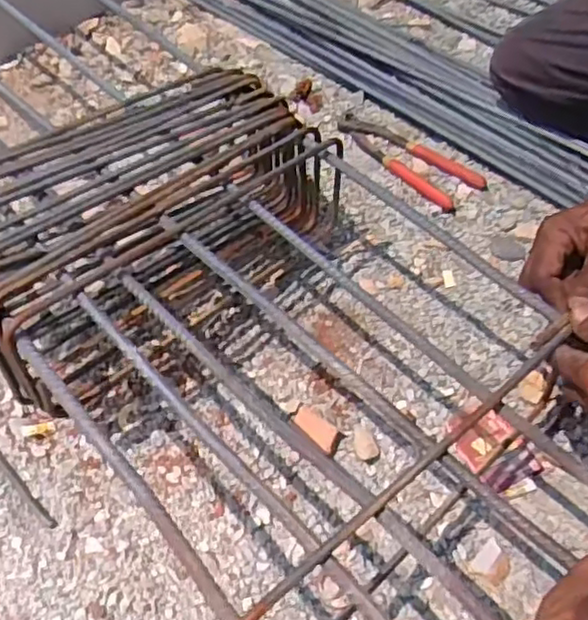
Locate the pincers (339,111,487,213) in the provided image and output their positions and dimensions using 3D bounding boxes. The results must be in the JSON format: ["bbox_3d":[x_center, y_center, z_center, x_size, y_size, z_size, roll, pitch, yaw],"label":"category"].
[{"bbox_3d":[0.147,-0.207,0.896,0.073,0.017,0.224,-29,56,-19],"label":"pincers"}]

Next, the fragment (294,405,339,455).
[{"bbox_3d":[0.021,0.115,0.657,0.049,0.019,0.026,35,61,26],"label":"fragment"}]

